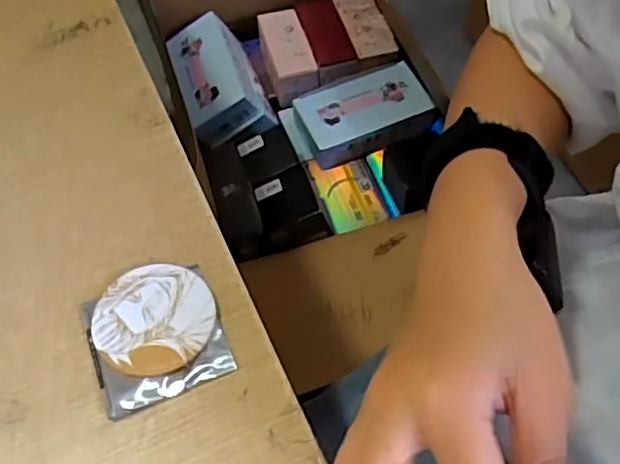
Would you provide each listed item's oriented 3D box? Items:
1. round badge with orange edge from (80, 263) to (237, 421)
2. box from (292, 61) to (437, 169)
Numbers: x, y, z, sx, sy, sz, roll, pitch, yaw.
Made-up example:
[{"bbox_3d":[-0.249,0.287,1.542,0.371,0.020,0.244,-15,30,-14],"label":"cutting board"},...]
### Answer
[{"bbox_3d":[-0.081,0.052,0.338,0.066,0.010,0.072,-21,59,-11],"label":"round badge with orange edge"},{"bbox_3d":[0.078,-0.186,0.992,0.191,0.048,0.119,-23,61,-11],"label":"box"}]

